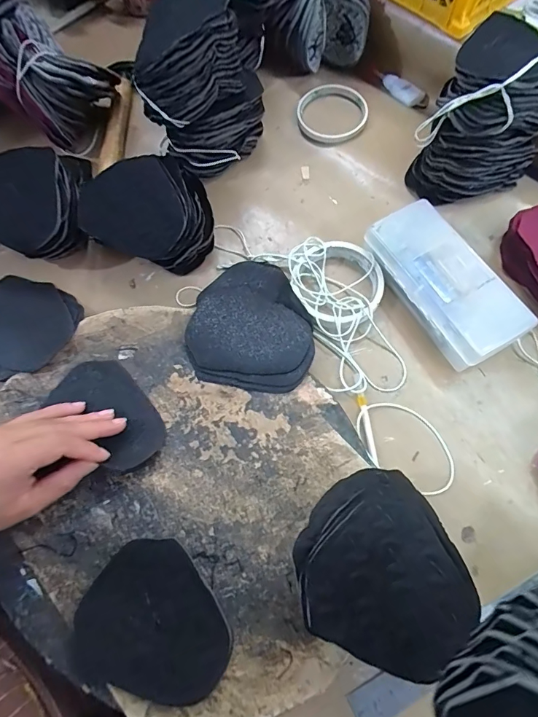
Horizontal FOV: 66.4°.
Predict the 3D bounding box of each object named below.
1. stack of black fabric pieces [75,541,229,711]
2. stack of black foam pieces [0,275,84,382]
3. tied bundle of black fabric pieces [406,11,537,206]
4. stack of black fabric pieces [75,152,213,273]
[{"bbox_3d":[-0.086,0.195,0.295,0.095,0.008,0.107,-36,72,-15],"label":"stack of black fabric pieces"},{"bbox_3d":[-0.243,-0.030,0.391,0.118,0.014,0.106,17,68,6],"label":"stack of black foam pieces"},{"bbox_3d":[0.219,-0.237,0.420,0.115,0.132,0.112,38,71,14],"label":"tied bundle of black fabric pieces"},{"bbox_3d":[-0.122,-0.143,0.416,0.125,0.069,0.112,-13,68,-7],"label":"stack of black fabric pieces"}]

